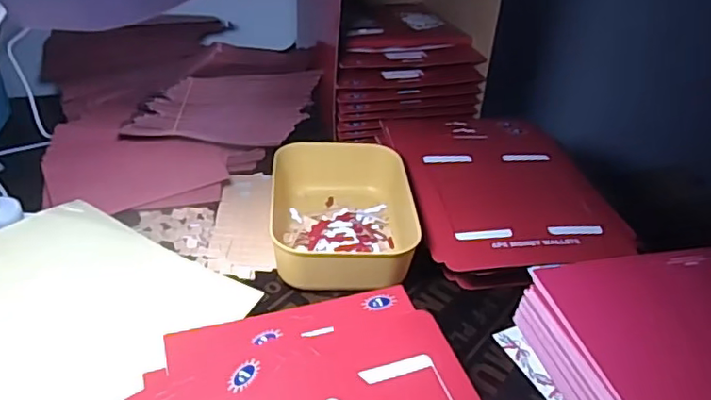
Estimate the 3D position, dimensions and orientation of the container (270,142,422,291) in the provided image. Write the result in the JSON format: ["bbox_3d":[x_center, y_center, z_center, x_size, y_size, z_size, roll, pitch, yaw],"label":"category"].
[{"bbox_3d":[-0.011,0.018,0.614,0.143,0.063,0.207,-1,36,-7],"label":"container"}]

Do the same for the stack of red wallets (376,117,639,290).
[{"bbox_3d":[0.157,-0.008,0.666,0.216,0.048,0.284,-4,36,-12],"label":"stack of red wallets"}]

